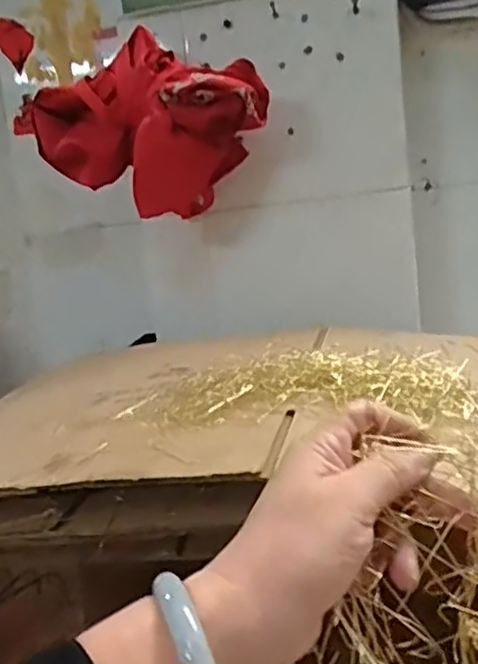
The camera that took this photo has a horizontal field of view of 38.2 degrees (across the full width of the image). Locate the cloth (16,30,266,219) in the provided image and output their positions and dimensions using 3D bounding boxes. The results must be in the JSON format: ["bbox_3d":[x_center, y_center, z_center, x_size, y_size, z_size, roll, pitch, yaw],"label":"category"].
[{"bbox_3d":[-0.105,-0.224,0.782,0.271,0.169,0.130,-5,8,5],"label":"cloth"}]

